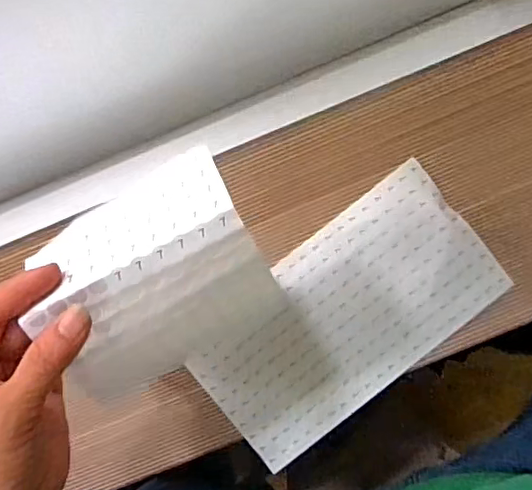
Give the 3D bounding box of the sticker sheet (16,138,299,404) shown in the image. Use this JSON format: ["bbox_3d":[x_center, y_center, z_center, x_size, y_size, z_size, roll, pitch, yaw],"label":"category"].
[{"bbox_3d":[-0.063,0.021,0.312,0.121,0.055,0.102,-28,92,2],"label":"sticker sheet"}]

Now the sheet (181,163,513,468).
[{"bbox_3d":[0.058,0.056,0.427,0.225,0.011,0.122,-39,91,3],"label":"sheet"}]

